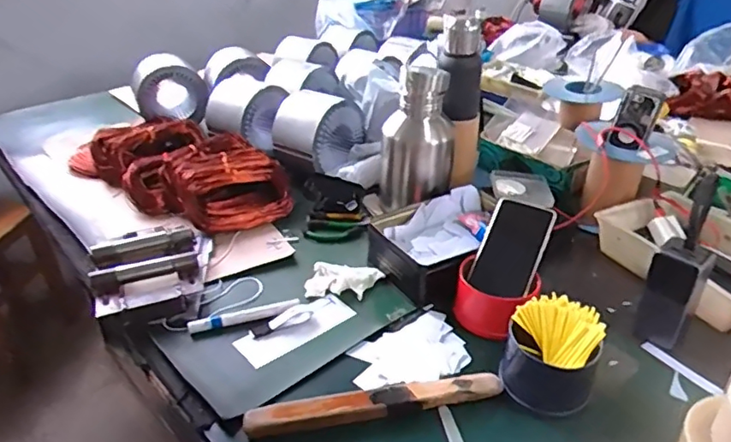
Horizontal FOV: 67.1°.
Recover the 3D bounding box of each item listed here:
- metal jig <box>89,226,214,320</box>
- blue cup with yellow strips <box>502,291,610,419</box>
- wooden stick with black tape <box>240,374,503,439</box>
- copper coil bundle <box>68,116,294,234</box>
[{"bbox_3d":[-0.299,0.066,0.772,0.159,0.050,0.186,-10,33,-13],"label":"metal jig"},{"bbox_3d":[0.208,0.145,0.614,0.094,0.083,0.096,-1,32,1],"label":"blue cup with yellow strips"},{"bbox_3d":[0.013,0.192,0.588,0.274,0.025,0.029,-8,32,-9],"label":"wooden stick with black tape"},{"bbox_3d":[-0.347,-0.095,1.014,0.486,0.085,0.193,18,37,29],"label":"copper coil bundle"}]

